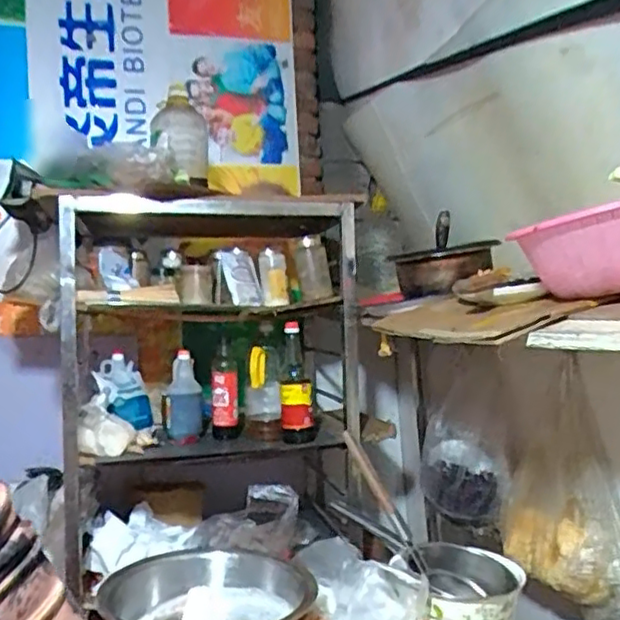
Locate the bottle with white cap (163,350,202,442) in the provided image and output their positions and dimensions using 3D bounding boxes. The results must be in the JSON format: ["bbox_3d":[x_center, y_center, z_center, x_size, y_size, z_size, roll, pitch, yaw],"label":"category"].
[{"bbox_3d":[-0.311,0.212,1.575,0.089,0.206,0.082,-3,1,-14],"label":"bottle with white cap"}]

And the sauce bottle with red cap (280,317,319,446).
[{"bbox_3d":[-0.033,0.173,1.543,0.081,0.274,0.076,-3,1,-4],"label":"sauce bottle with red cap"}]

